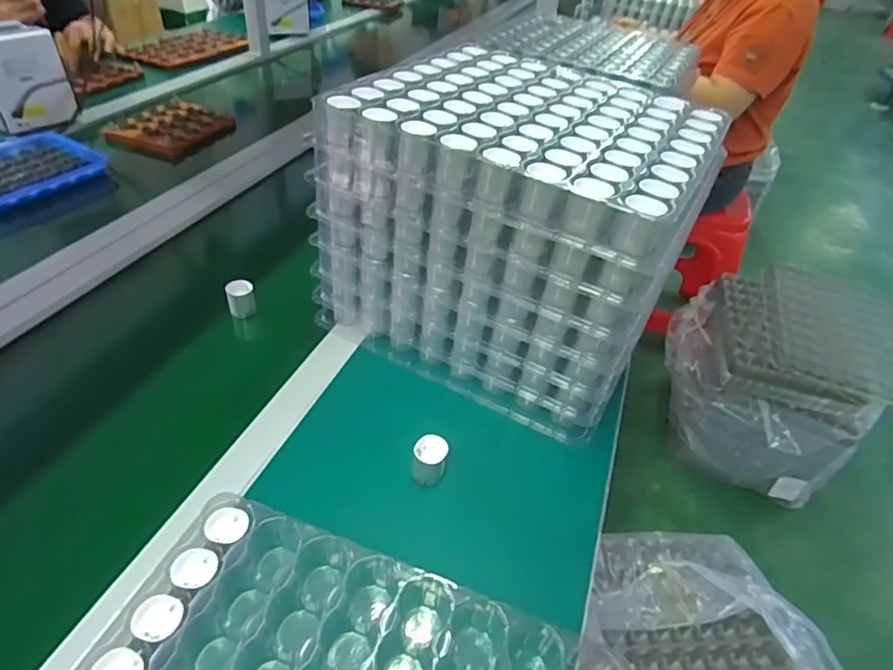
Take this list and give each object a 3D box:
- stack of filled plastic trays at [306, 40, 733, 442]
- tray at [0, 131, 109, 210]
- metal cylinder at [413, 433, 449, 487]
[{"bbox_3d":[0.077,-0.122,0.608,0.335,0.257,0.292,25,43,19],"label":"stack of filled plastic trays"},{"bbox_3d":[-0.674,-0.264,0.852,0.186,0.022,0.213,26,43,20],"label":"tray"},{"bbox_3d":[-0.015,0.113,0.492,0.030,0.036,0.030,7,40,-1],"label":"metal cylinder"}]

